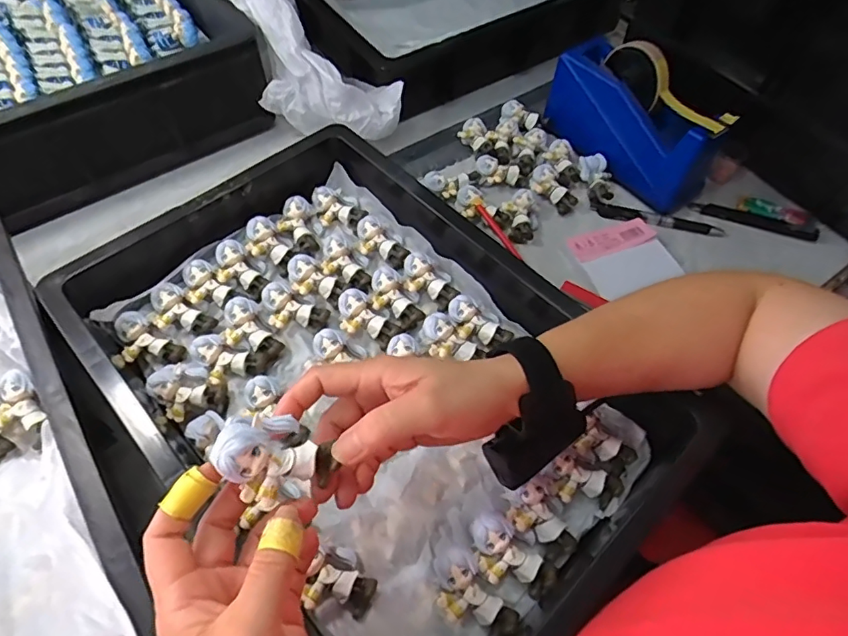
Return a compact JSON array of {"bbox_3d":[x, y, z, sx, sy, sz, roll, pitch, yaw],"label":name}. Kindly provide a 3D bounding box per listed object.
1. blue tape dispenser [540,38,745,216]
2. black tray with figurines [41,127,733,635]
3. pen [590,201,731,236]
[{"bbox_3d":[0.222,-0.218,0.553,0.057,0.123,0.203,-32,64,-20],"label":"blue tape dispenser"},{"bbox_3d":[-0.052,0.036,0.417,0.309,0.066,0.468,-38,67,-23],"label":"black tray with figurines"},{"bbox_3d":[0.246,-0.103,0.545,0.134,0.014,0.019,20,59,10],"label":"pen"}]

